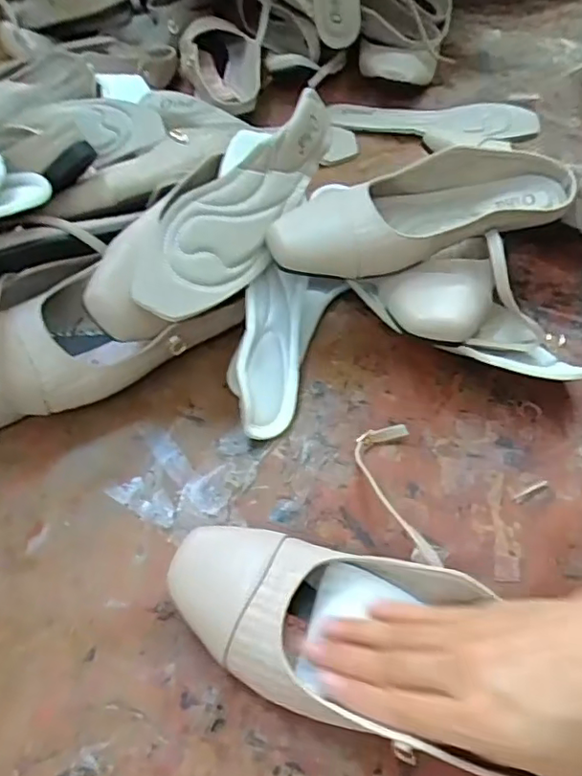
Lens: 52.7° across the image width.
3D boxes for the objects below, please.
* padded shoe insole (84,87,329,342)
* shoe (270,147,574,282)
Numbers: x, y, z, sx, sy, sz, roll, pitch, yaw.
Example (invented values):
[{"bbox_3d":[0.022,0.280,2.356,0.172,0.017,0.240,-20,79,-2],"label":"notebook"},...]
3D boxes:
[{"bbox_3d":[-0.047,-0.134,0.459,0.091,0.028,0.261,41,67,3],"label":"padded shoe insole"},{"bbox_3d":[0.109,-0.140,0.464,0.256,0.049,0.092,-10,52,-4],"label":"shoe"}]

